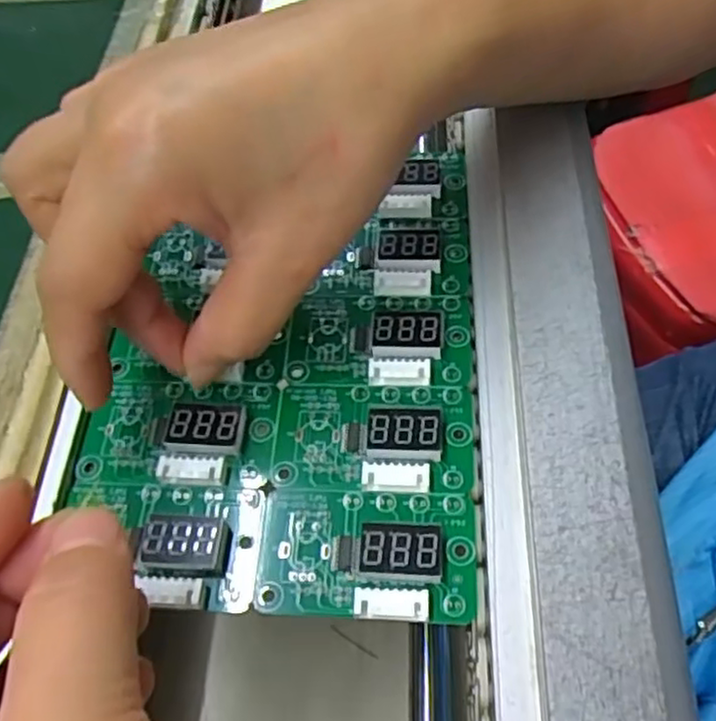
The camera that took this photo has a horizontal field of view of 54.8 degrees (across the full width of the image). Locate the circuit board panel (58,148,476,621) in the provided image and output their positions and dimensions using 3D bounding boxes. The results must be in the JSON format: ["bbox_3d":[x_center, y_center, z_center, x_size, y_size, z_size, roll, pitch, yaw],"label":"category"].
[{"bbox_3d":[-0.025,-0.003,0.234,0.124,0.010,0.167,2,58,5],"label":"circuit board panel"}]

